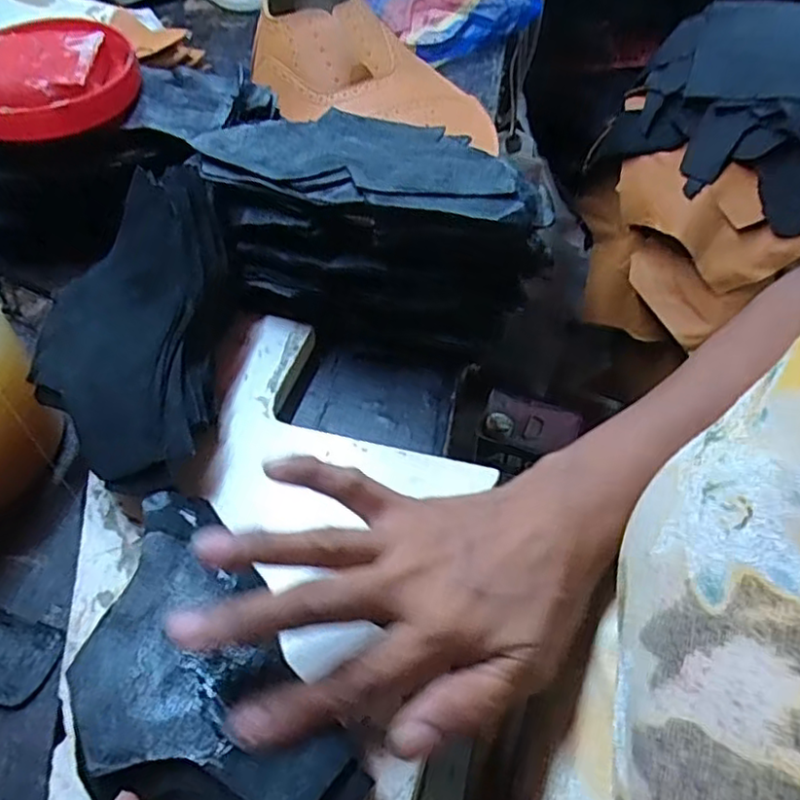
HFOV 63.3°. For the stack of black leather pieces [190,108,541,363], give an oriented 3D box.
[{"bbox_3d":[-0.017,-0.104,0.414,0.207,0.112,0.109,10,53,12],"label":"stack of black leather pieces"}]

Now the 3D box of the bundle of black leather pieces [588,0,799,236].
[{"bbox_3d":[0.504,-0.397,0.875,0.419,0.153,0.287,11,53,12],"label":"bundle of black leather pieces"}]

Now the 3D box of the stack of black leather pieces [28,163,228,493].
[{"bbox_3d":[-0.149,-0.038,0.352,0.094,0.034,0.173,-4,71,6],"label":"stack of black leather pieces"}]

